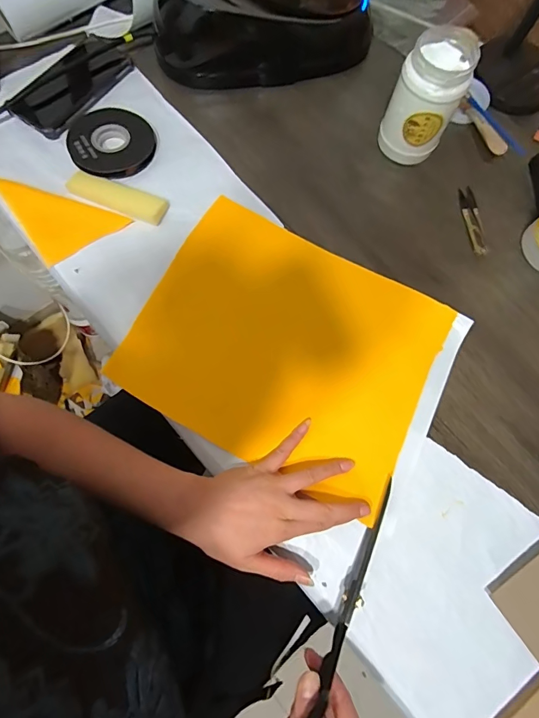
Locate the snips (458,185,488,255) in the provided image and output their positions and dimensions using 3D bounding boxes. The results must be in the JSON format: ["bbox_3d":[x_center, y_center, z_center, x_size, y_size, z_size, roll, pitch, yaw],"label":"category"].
[{"bbox_3d":[0.261,-0.178,0.497,0.022,0.005,0.096,-5,75,-3],"label":"snips"}]

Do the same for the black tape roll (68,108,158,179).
[{"bbox_3d":[-0.201,-0.279,0.500,0.102,0.024,0.101,0,74,-1],"label":"black tape roll"}]

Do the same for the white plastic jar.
[{"bbox_3d":[0.188,-0.314,0.473,0.075,0.121,0.082,0,74,-1],"label":"white plastic jar"}]

